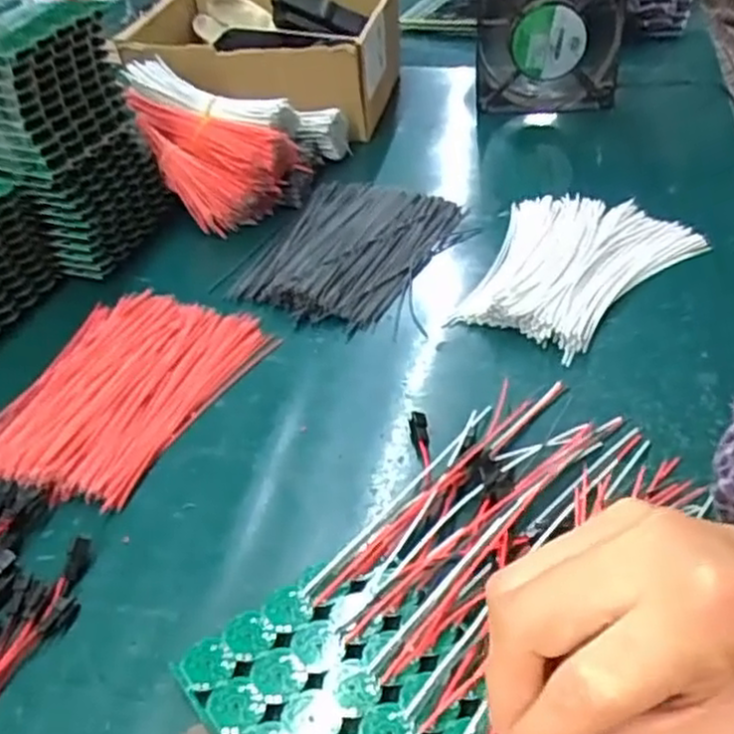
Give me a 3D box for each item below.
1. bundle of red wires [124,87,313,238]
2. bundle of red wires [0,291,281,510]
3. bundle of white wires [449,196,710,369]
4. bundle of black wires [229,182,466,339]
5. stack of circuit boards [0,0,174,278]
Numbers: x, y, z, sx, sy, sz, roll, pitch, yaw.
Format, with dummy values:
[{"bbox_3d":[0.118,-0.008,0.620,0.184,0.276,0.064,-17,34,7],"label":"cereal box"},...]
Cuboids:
[{"bbox_3d":[-0.118,-0.164,0.575,0.087,0.063,0.138,-30,46,-26],"label":"bundle of red wires"},{"bbox_3d":[-0.138,0.009,0.421,0.117,0.014,0.153,11,43,19],"label":"bundle of red wires"},{"bbox_3d":[0.128,-0.063,0.465,0.116,0.018,0.147,19,46,27],"label":"bundle of white wires"},{"bbox_3d":[-0.015,-0.084,0.513,0.113,0.013,0.155,17,45,25],"label":"bundle of black wires"},{"bbox_3d":[-0.227,-0.156,0.509,0.117,0.156,0.099,9,42,17],"label":"stack of circuit boards"}]

